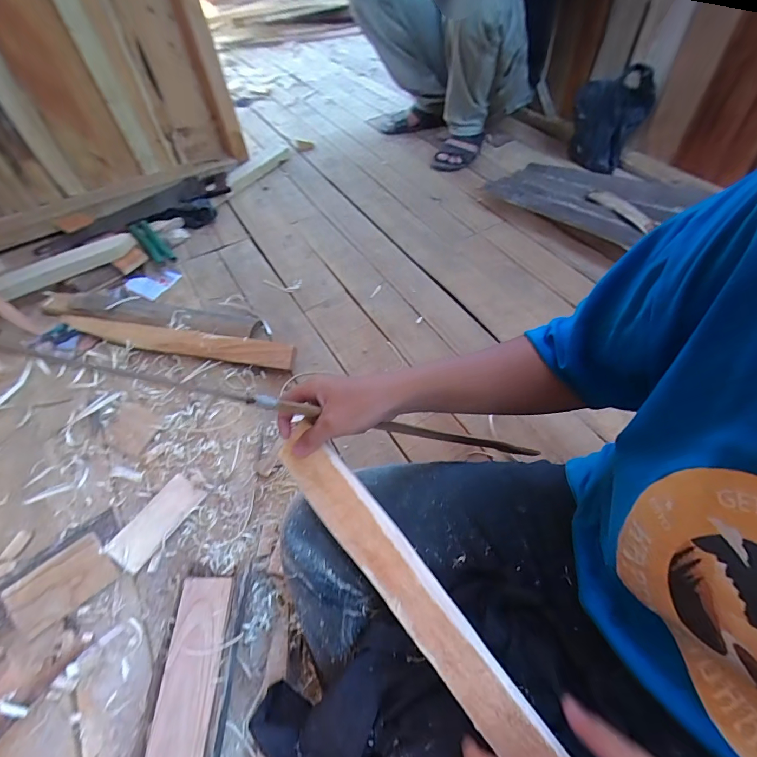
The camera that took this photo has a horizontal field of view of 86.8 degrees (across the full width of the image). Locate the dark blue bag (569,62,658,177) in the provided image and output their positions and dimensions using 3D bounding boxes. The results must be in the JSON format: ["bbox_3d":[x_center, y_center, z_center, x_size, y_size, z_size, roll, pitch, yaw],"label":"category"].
[{"bbox_3d":[0.594,-0.668,1.046,0.173,0.202,0.083,23,58,20],"label":"dark blue bag"}]

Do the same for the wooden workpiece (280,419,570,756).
[{"bbox_3d":[0.065,0.215,0.301,0.042,0.022,0.465,-34,61,-19],"label":"wooden workpiece"}]

